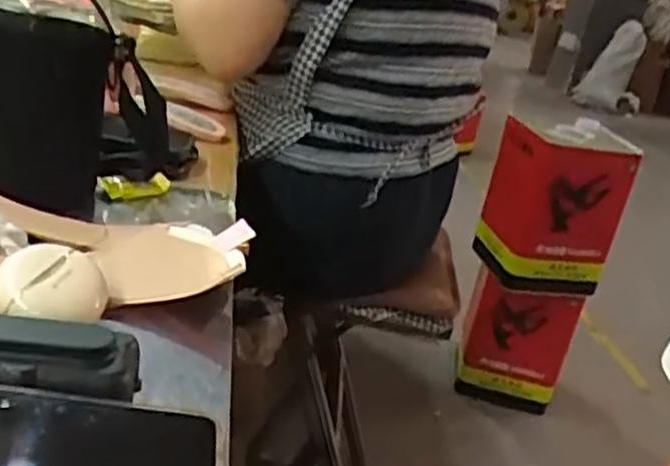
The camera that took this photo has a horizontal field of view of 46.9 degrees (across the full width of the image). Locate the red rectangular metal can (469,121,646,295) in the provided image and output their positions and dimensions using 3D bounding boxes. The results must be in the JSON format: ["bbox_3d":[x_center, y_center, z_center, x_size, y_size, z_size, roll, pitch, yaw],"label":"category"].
[{"bbox_3d":[0.498,-0.068,1.784,0.269,0.352,0.246,8,20,-15],"label":"red rectangular metal can"}]

